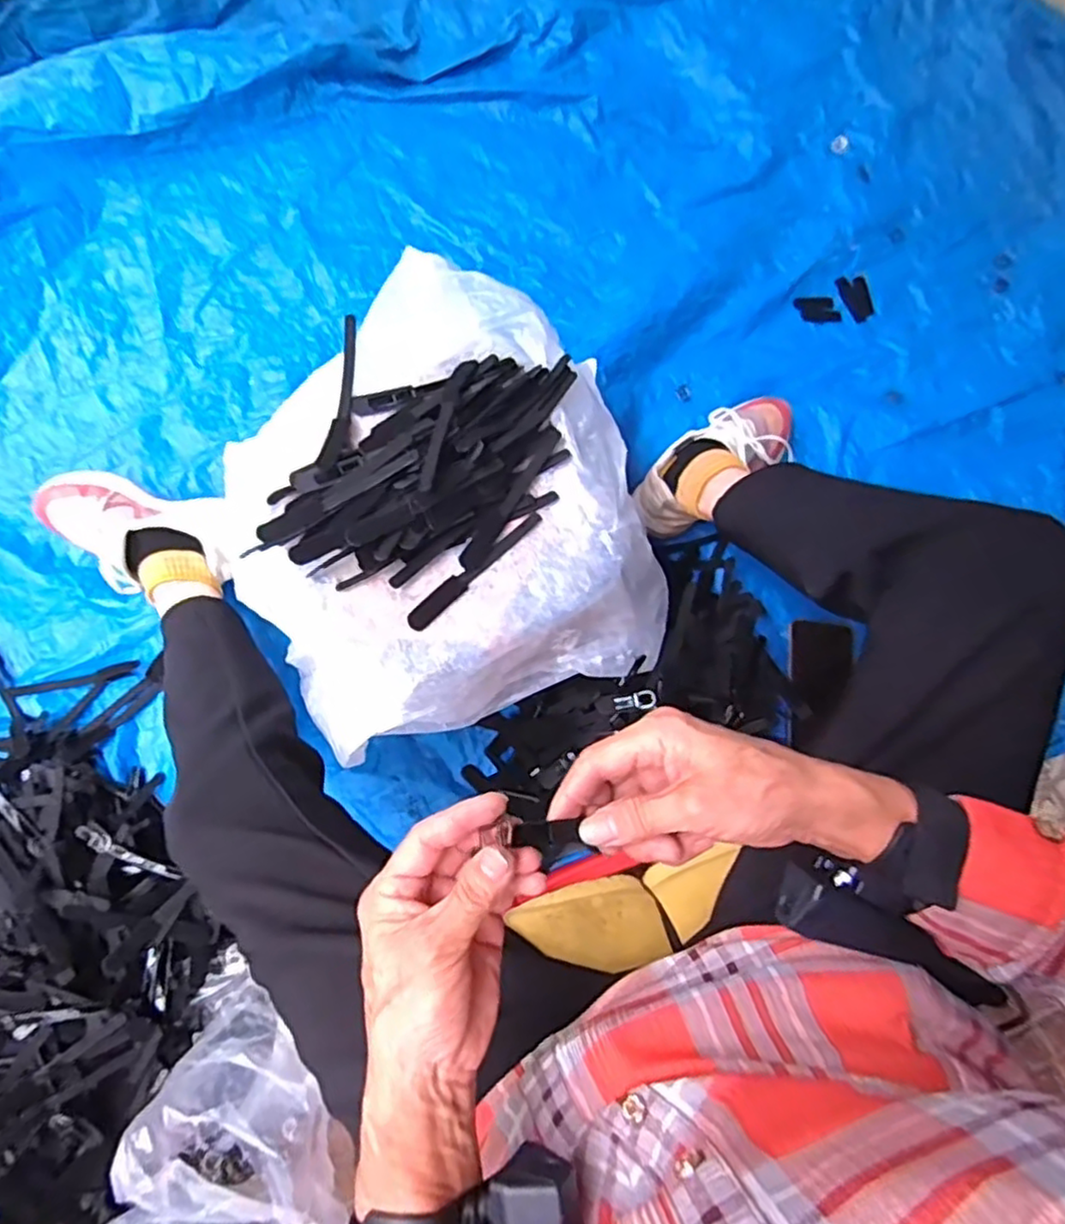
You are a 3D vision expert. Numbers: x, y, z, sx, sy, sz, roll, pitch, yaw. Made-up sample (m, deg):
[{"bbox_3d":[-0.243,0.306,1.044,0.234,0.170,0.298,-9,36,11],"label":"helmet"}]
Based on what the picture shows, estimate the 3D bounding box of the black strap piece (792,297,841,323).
[{"bbox_3d":[0.392,-0.417,0.943,0.063,0.010,0.040,0,77,-2],"label":"black strap piece"}]

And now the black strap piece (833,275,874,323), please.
[{"bbox_3d":[0.450,-0.436,0.947,0.044,0.005,0.066,-27,87,-8],"label":"black strap piece"}]

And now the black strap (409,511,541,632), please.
[{"bbox_3d":[-0.049,-0.037,0.578,0.142,0.005,0.018,-43,82,-10],"label":"black strap"}]

